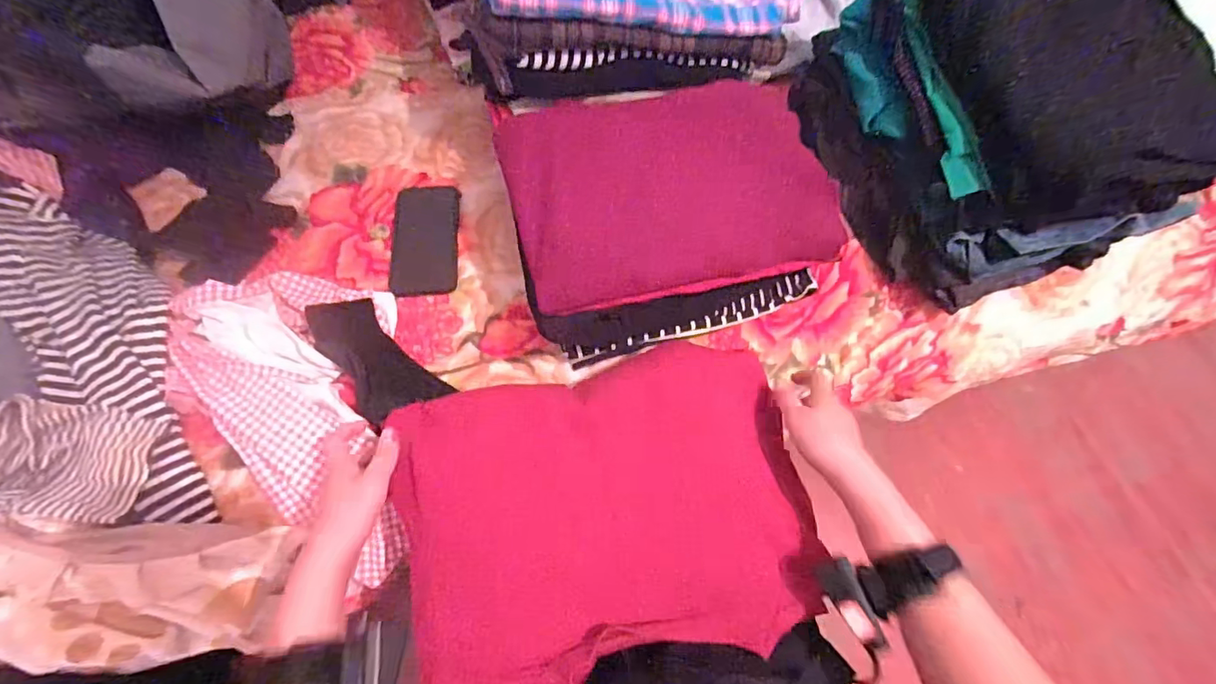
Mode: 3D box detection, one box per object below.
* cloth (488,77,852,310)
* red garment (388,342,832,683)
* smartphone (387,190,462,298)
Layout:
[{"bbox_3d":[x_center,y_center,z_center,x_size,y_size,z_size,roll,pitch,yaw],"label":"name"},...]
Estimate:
[{"bbox_3d":[0.059,-0.161,0.548,0.312,0.053,0.220,-11,66,-6],"label":"cloth"},{"bbox_3d":[0.008,0.143,0.480,0.358,0.052,0.273,-15,67,-7],"label":"red garment"},{"bbox_3d":[-0.230,-0.133,0.658,0.080,0.006,0.166,-5,66,-3],"label":"smartphone"}]

